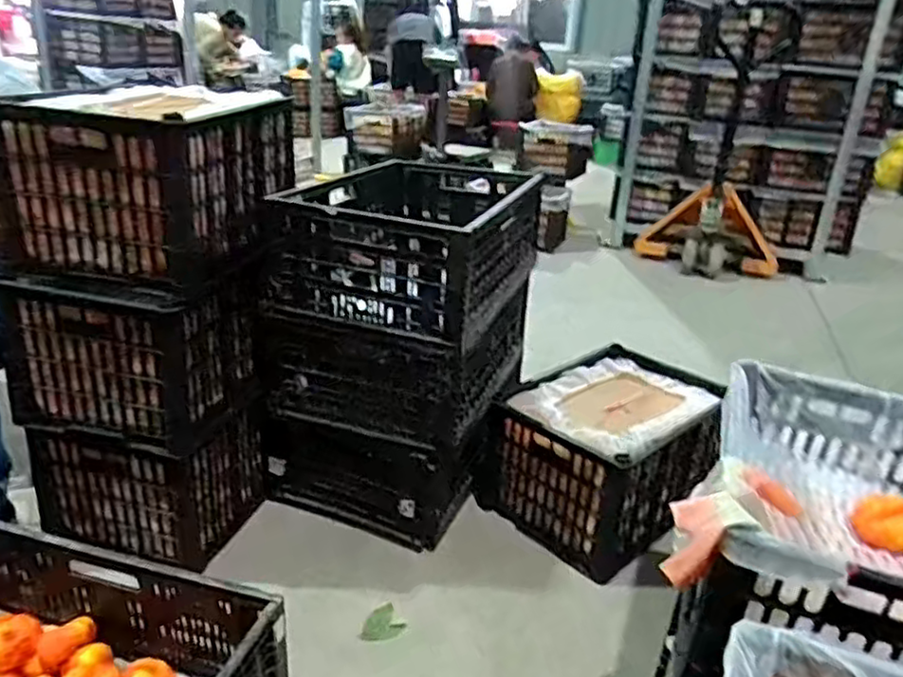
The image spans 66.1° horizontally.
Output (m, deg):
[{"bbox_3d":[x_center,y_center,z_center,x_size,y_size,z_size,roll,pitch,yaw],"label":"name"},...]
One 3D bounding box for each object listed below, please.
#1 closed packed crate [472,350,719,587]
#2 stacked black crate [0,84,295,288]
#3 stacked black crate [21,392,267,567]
[{"bbox_3d":[0.365,0.237,1.589,0.376,0.269,0.524,22,29,36],"label":"closed packed crate"},{"bbox_3d":[-0.540,-0.307,1.310,0.354,0.269,0.472,9,24,10],"label":"stacked black crate"},{"bbox_3d":[-0.628,0.268,1.458,0.382,0.264,0.275,11,24,15],"label":"stacked black crate"}]

